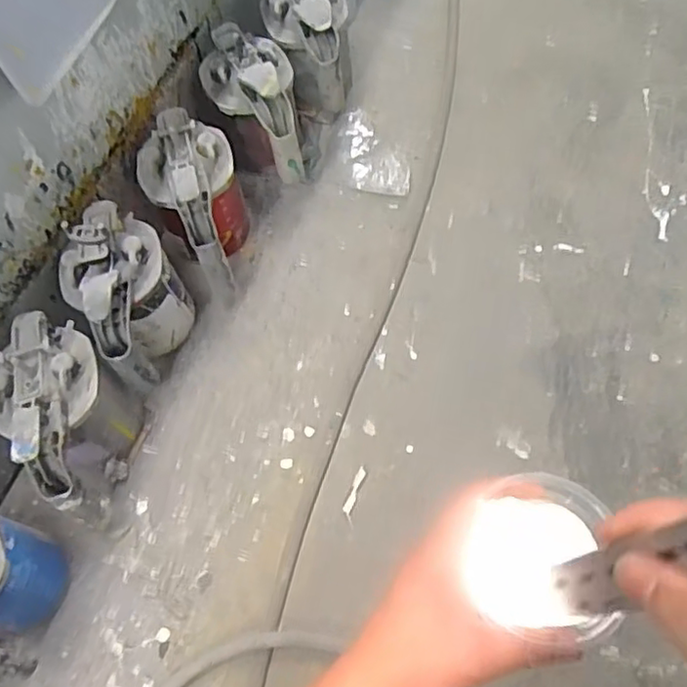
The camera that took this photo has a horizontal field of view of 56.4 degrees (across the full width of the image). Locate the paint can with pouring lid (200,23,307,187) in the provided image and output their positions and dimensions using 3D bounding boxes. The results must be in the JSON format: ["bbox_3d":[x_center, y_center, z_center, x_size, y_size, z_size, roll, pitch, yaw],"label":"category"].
[{"bbox_3d":[-0.114,-0.294,0.820,0.112,0.167,0.187,-12,64,-2],"label":"paint can with pouring lid"}]

